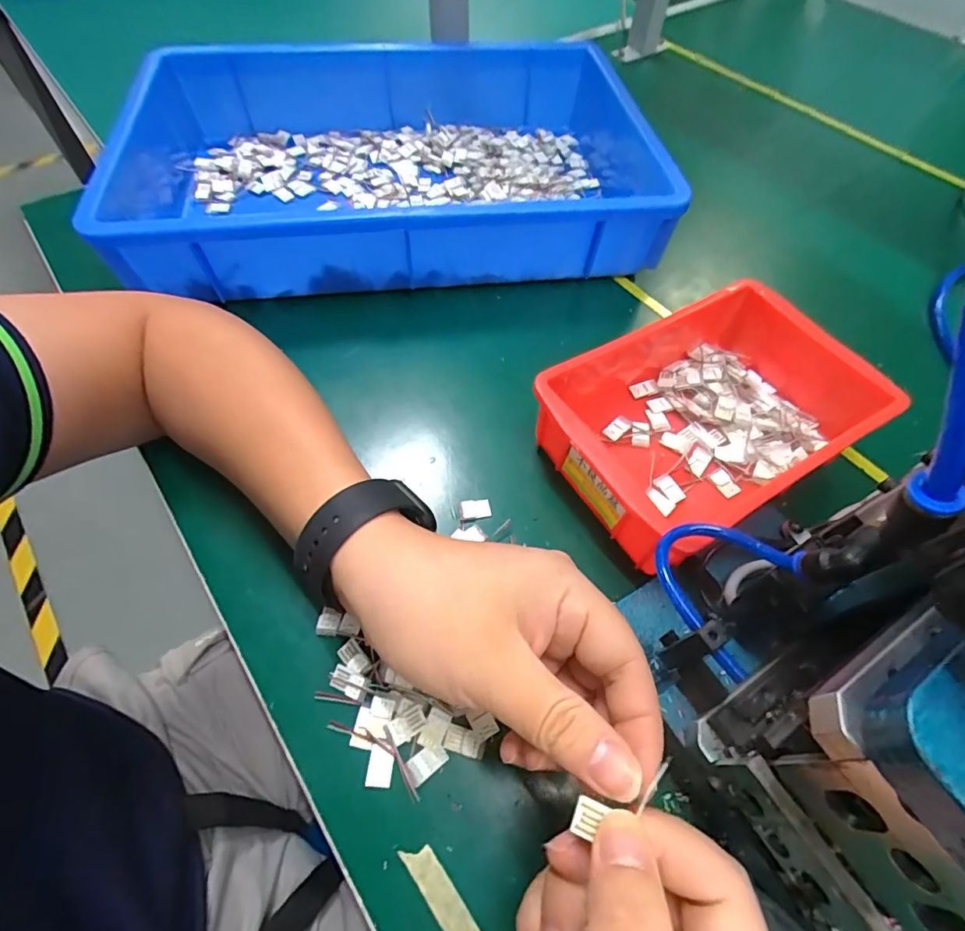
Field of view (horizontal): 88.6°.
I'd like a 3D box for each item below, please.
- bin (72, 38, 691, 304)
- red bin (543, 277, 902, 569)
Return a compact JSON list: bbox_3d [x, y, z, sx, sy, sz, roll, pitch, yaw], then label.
[{"bbox_3d":[-0.078,-0.293,0.473,0.502,0.095,0.332,-7,59,-6],"label":"bin"},{"bbox_3d":[0.142,-0.035,0.322,0.194,0.058,0.128,-26,63,-16],"label":"red bin"}]

